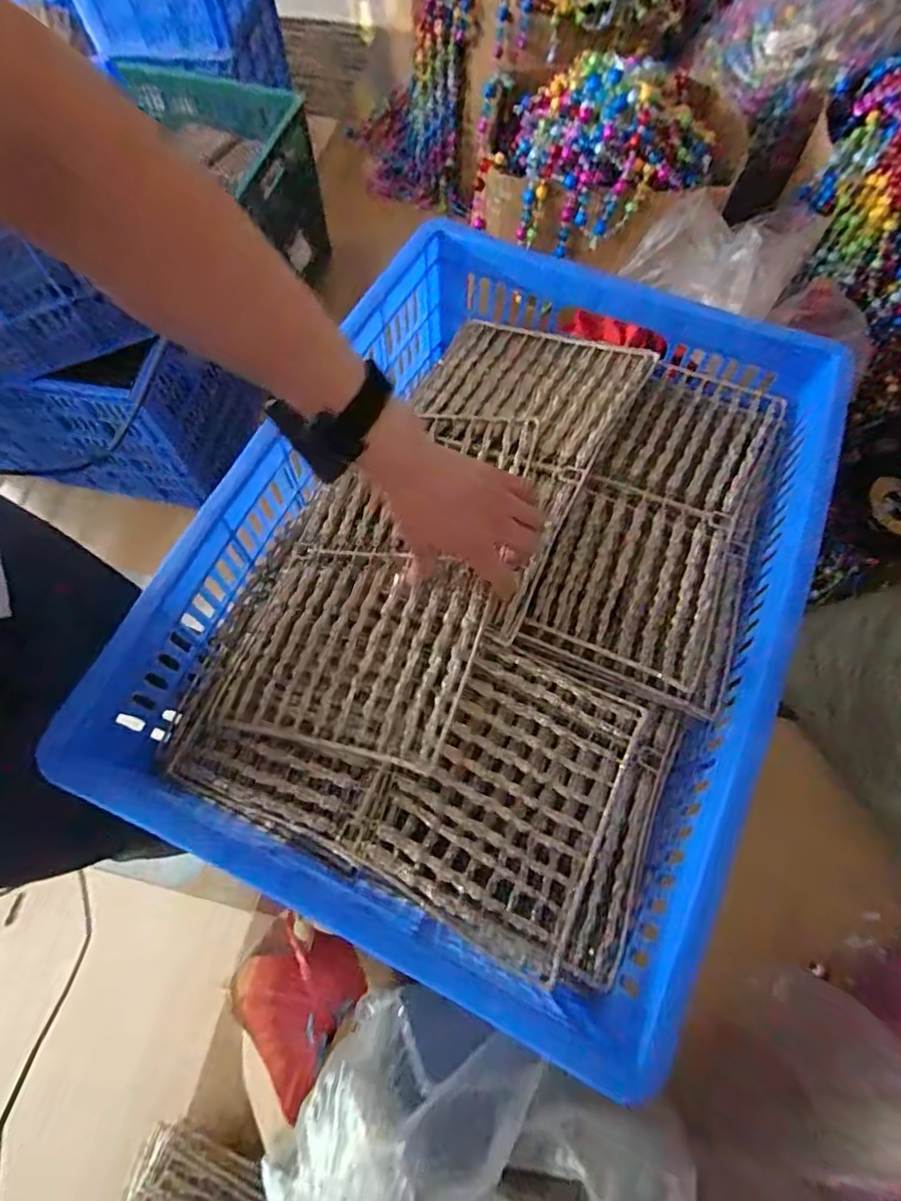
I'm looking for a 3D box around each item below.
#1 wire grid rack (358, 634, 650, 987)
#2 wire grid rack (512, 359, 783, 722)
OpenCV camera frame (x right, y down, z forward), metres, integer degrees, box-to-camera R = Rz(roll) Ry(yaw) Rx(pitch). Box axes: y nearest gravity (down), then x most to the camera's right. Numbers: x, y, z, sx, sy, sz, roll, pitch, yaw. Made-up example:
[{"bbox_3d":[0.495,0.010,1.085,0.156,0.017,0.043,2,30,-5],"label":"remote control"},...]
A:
[{"bbox_3d":[0.040,0.150,0.471,0.164,0.025,0.210,25,70,10],"label":"wire grid rack"},{"bbox_3d":[0.214,-0.085,0.585,0.178,0.032,0.363,22,69,8],"label":"wire grid rack"}]

